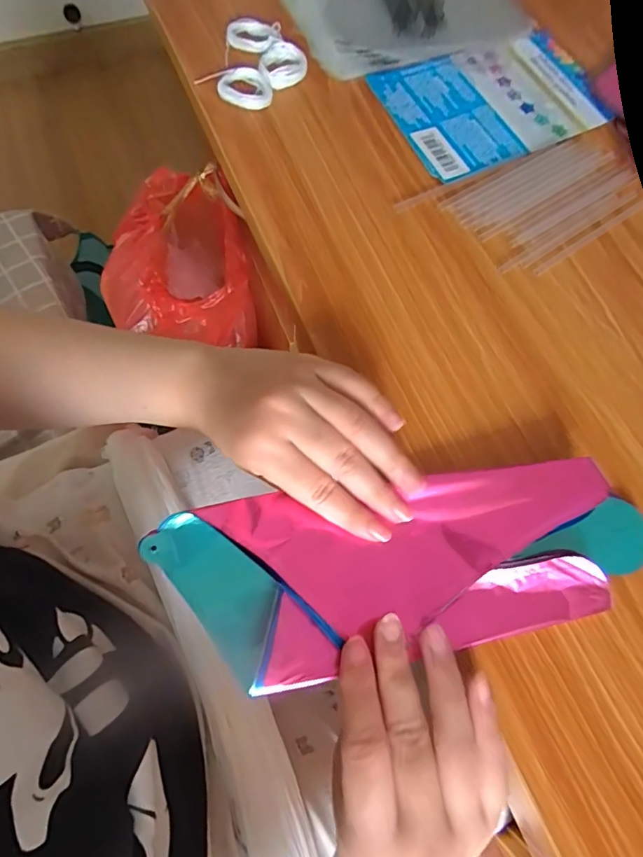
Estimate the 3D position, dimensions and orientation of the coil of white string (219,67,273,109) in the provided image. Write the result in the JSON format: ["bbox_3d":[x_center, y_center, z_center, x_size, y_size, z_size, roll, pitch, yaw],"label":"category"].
[{"bbox_3d":[-0.059,-0.264,0.366,0.040,0.011,0.031,8,70,0],"label":"coil of white string"}]

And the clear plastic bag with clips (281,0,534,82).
[{"bbox_3d":[0.066,-0.372,0.410,0.183,0.012,0.148,-21,72,-10],"label":"clear plastic bag with clips"}]

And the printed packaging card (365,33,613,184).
[{"bbox_3d":[0.142,-0.265,0.383,0.176,0.006,0.117,-23,74,-13],"label":"printed packaging card"}]

